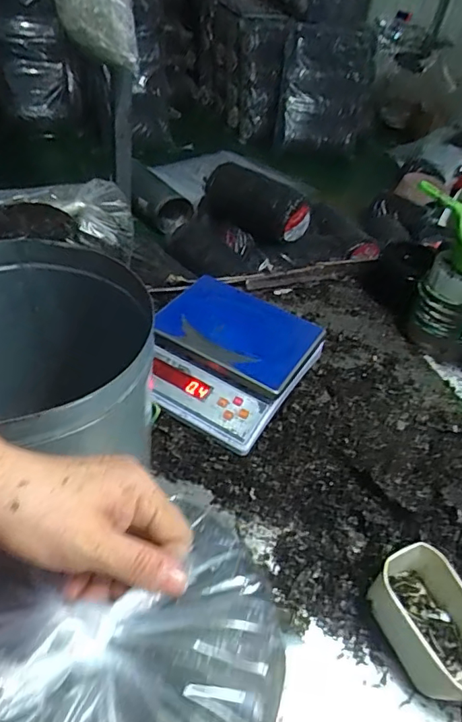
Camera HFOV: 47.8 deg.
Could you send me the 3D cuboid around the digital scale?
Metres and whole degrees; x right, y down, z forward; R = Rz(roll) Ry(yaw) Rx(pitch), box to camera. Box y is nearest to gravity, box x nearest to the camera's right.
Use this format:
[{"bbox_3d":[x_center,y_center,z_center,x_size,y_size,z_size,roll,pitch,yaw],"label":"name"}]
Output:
[{"bbox_3d":[-0.012,-0.017,0.952,0.282,0.087,0.294,28,45,18],"label":"digital scale"}]

